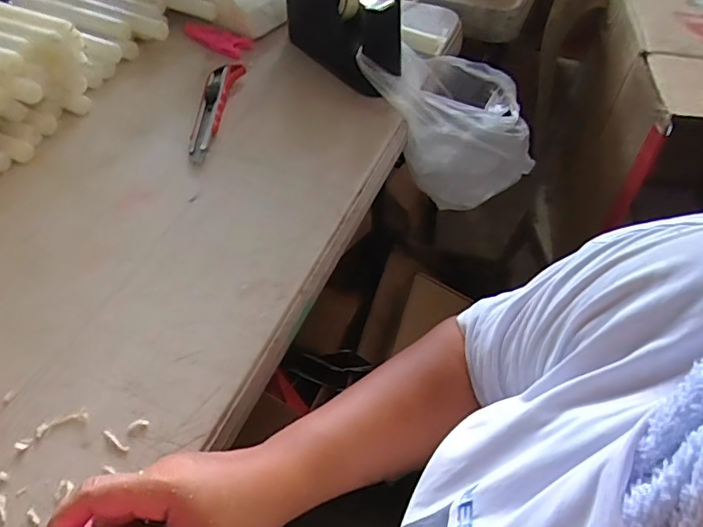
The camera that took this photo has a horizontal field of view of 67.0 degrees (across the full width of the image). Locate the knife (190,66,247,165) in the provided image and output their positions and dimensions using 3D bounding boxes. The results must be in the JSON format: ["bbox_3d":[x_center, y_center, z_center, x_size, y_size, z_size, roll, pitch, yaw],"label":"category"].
[{"bbox_3d":[-0.159,-0.181,0.603,0.037,0.014,0.168,6,52,6],"label":"knife"}]

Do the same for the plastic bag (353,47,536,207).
[{"bbox_3d":[0.119,-0.173,0.643,0.190,0.151,0.127,-17,55,-10],"label":"plastic bag"}]

